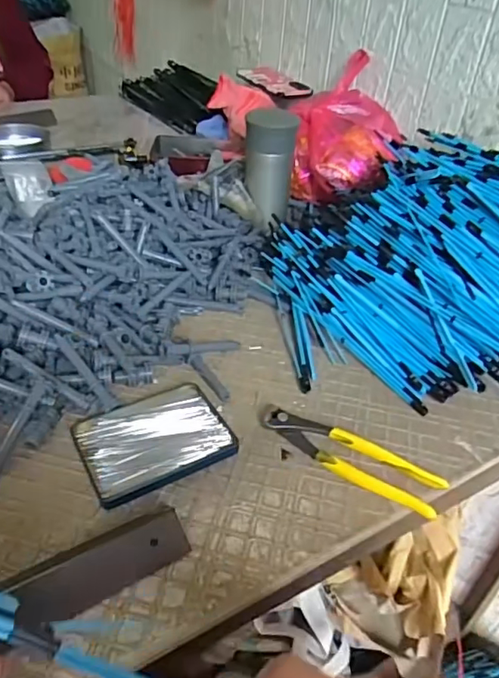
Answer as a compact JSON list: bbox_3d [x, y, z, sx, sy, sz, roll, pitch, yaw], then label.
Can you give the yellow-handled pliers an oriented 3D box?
[{"bbox_3d":[0.086,0.105,0.488,0.174,0.014,0.041,25,44,22],"label":"yellow-handled pliers"}]

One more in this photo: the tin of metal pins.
[{"bbox_3d":[-0.087,0.090,0.492,0.126,0.009,0.098,-17,45,-24],"label":"tin of metal pins"}]

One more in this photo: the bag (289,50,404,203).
[{"bbox_3d":[0.152,-0.327,0.858,0.157,0.176,0.164,10,41,6],"label":"bag"}]

